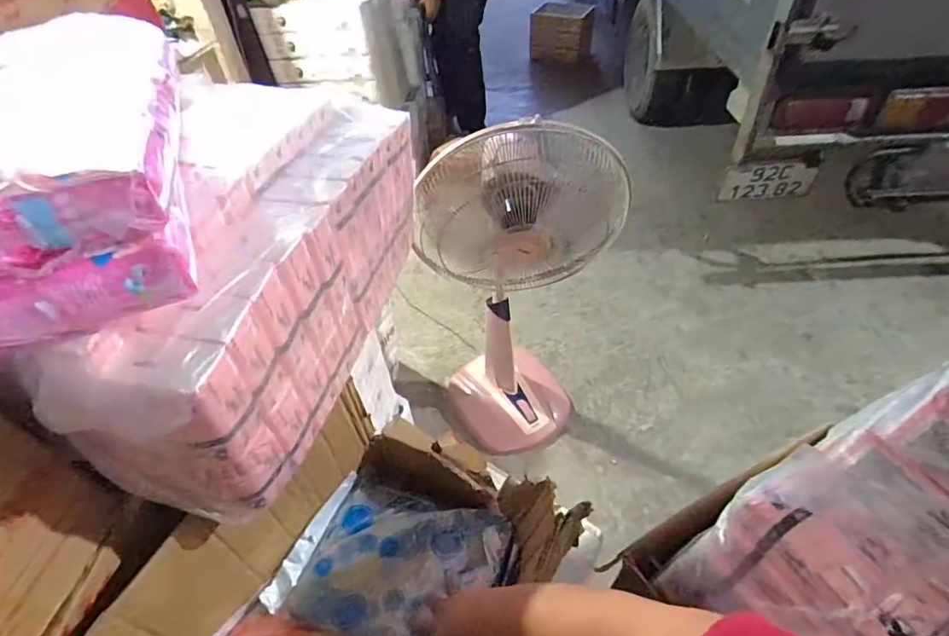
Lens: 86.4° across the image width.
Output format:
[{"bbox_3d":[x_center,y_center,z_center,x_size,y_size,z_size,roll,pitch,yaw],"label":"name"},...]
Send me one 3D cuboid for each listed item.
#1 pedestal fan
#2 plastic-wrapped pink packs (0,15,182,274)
[{"bbox_3d":[0.101,-0.025,1.308,0.359,1.038,0.312,-13,47,-8],"label":"pedestal fan"},{"bbox_3d":[-0.361,-0.185,0.448,0.166,0.055,0.387,-17,48,-11],"label":"plastic-wrapped pink packs"}]

